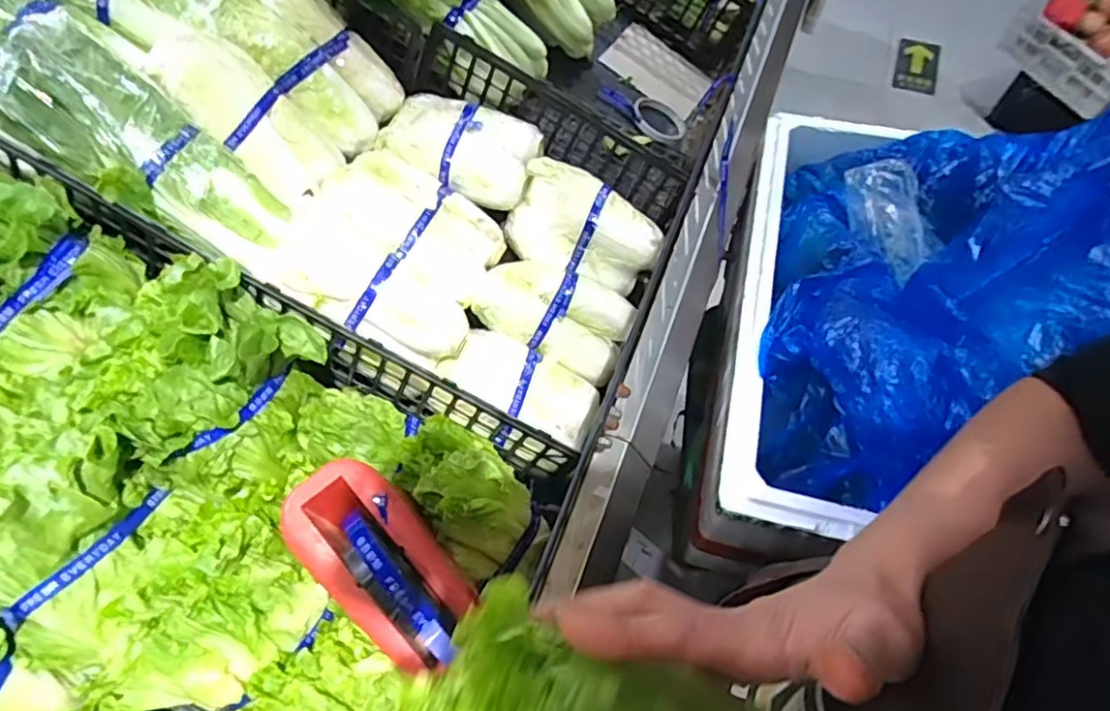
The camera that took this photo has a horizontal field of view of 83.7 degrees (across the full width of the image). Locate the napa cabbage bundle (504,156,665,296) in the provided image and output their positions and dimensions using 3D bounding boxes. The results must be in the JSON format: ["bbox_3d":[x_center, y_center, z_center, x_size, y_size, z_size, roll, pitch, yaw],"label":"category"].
[{"bbox_3d":[0.039,-0.146,0.722,0.173,0.075,0.110,26,102,9],"label":"napa cabbage bundle"}]

